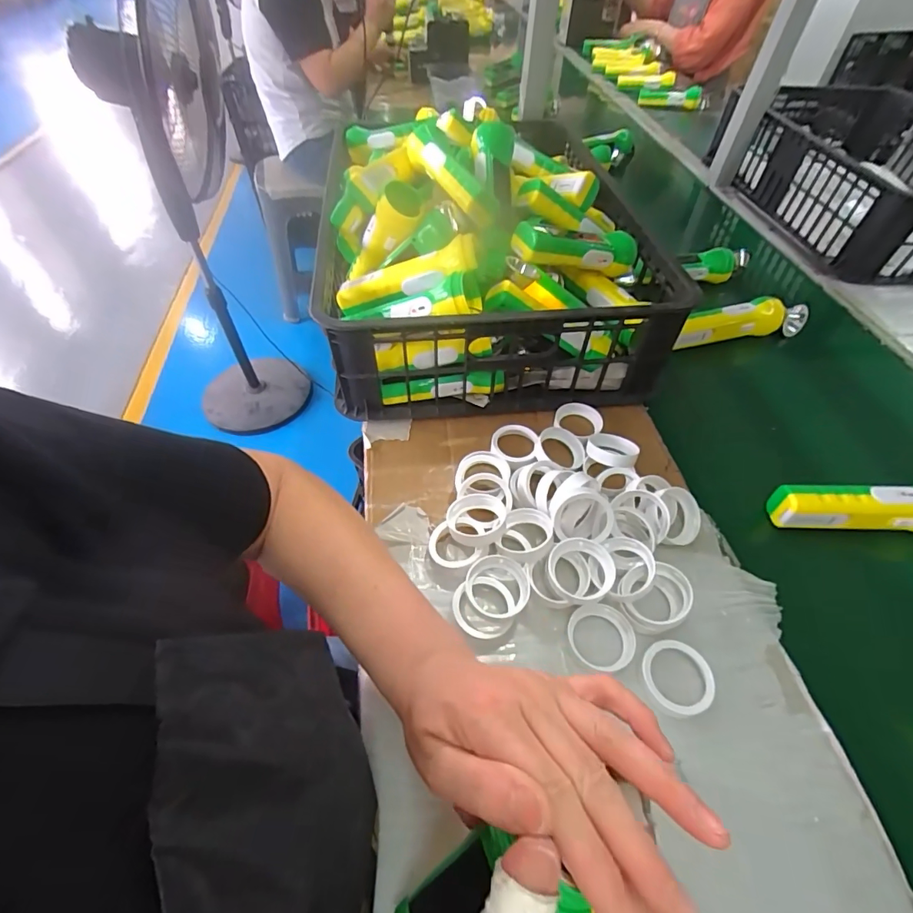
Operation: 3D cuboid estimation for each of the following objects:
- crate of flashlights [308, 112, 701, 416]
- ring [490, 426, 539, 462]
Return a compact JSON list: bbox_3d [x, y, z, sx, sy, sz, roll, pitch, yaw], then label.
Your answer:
[{"bbox_3d":[0.038,-0.245,0.577,0.377,0.187,0.358,-4,52,-5],"label":"crate of flashlights"},{"bbox_3d":[0.063,-0.013,0.499,0.051,0.012,0.052,1,51,-1],"label":"ring"}]

